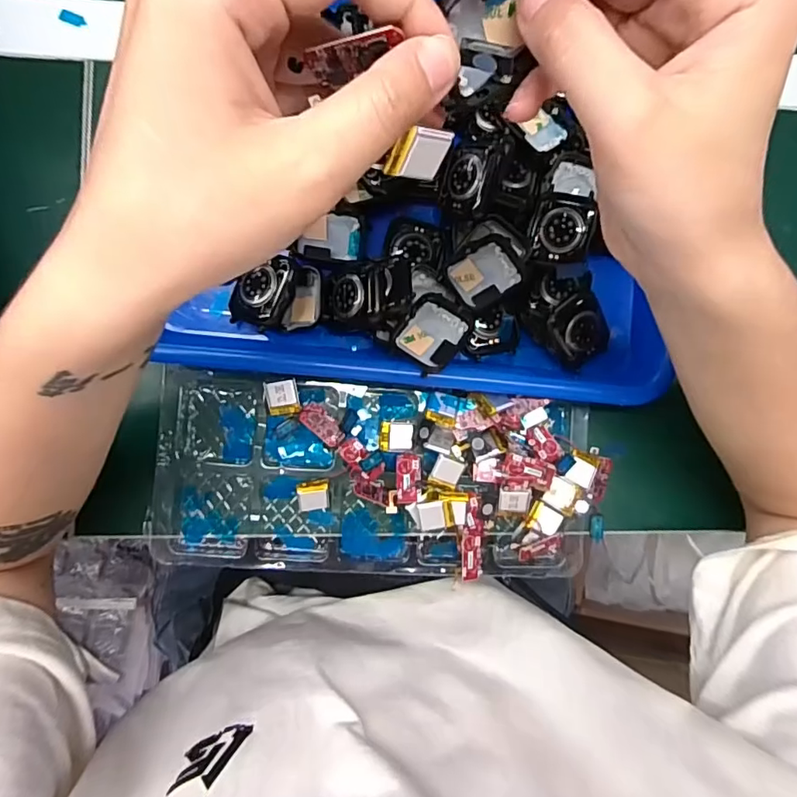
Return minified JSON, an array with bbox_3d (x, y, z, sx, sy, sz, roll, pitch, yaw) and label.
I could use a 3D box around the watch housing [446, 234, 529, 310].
[{"bbox_3d":[0.050,-0.073,0.300,0.042,0.012,0.036,-38,90,-6],"label":"watch housing"}]

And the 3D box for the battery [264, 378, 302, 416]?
[{"bbox_3d":[-0.069,0.000,0.312,0.019,0.007,0.021,-8,87,-5],"label":"battery"}]

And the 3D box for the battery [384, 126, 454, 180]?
[{"bbox_3d":[0.007,-0.084,0.178,0.020,0.017,0.004,-5,50,-32],"label":"battery"}]

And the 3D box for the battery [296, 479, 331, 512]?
[{"bbox_3d":[-0.051,0.059,0.312,0.019,0.006,0.019,-4,87,-5],"label":"battery"}]

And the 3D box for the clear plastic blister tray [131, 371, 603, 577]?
[{"bbox_3d":[-0.010,0.049,0.317,0.264,0.030,0.112,6,86,-4],"label":"clear plastic blister tray"}]

